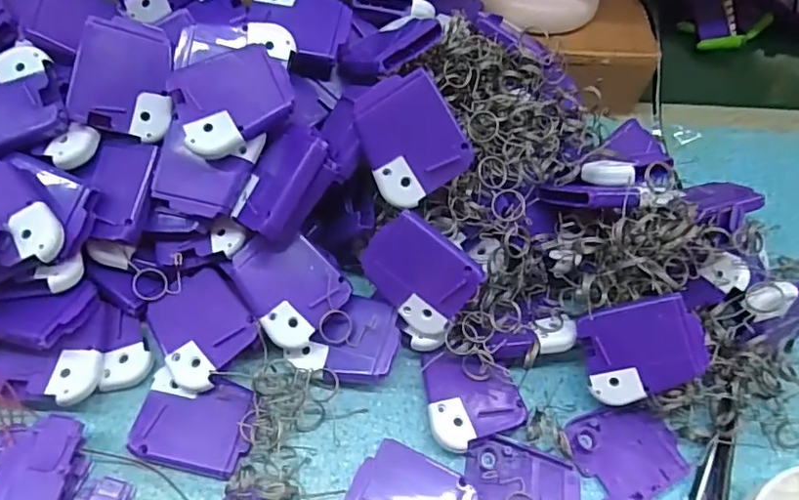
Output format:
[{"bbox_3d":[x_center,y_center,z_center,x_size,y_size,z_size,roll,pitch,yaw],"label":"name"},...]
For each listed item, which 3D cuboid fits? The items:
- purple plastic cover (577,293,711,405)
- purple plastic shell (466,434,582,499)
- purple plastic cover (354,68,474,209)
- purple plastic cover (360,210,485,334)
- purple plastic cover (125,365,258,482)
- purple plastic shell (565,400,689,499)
[{"bbox_3d":[0.133,0.054,0.303,0.061,0.007,0.050,-18,86,22],"label":"purple plastic cover"},{"bbox_3d":[0.065,0.128,0.291,0.059,0.004,0.052,11,57,2],"label":"purple plastic shell"},{"bbox_3d":[0.005,-0.058,0.289,0.051,0.004,0.061,-35,105,1],"label":"purple plastic cover"},{"bbox_3d":[0.010,0.012,0.306,0.061,0.050,0.010,43,25,2],"label":"purple plastic cover"},{"bbox_3d":[-0.107,0.092,0.295,0.059,0.013,0.047,12,57,2],"label":"purple plastic cover"},{"bbox_3d":[0.128,0.112,0.310,0.060,0.006,0.051,-21,62,-18],"label":"purple plastic shell"}]

